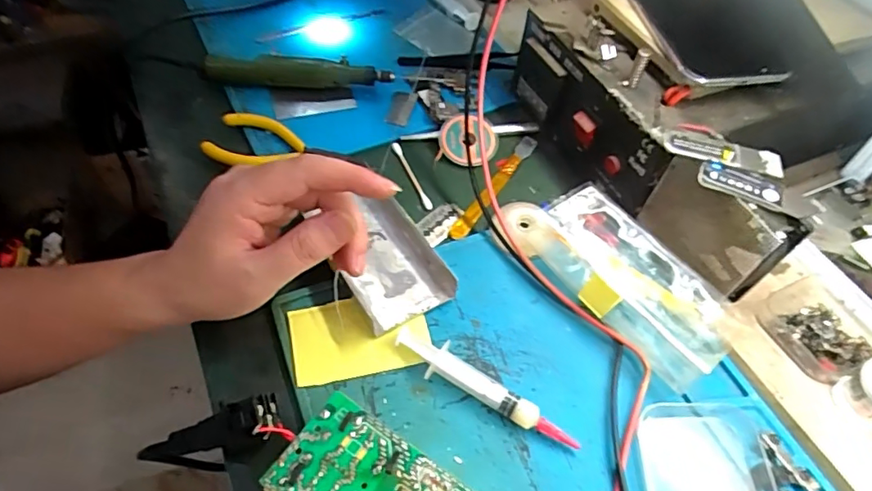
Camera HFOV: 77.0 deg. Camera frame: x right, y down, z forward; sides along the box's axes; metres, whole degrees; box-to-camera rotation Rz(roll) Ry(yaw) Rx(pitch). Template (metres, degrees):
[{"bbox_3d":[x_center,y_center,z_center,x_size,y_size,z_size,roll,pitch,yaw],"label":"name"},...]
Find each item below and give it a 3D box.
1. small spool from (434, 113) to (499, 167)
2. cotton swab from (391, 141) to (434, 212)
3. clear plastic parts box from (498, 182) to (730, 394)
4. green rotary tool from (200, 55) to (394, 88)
[{"bbox_3d":[0.026,-0.083,0.436,0.047,0.018,0.042,4,76,-2],"label":"small spool"},{"bbox_3d":[-0.018,-0.056,0.421,0.006,0.007,0.071,-18,57,-16],"label":"cotton swab"},{"bbox_3d":[0.113,0.015,0.352,0.059,0.040,0.157,-29,61,-23],"label":"clear plastic parts box"},{"bbox_3d":[-0.118,-0.145,0.467,0.157,0.033,0.021,3,53,-2],"label":"green rotary tool"}]

